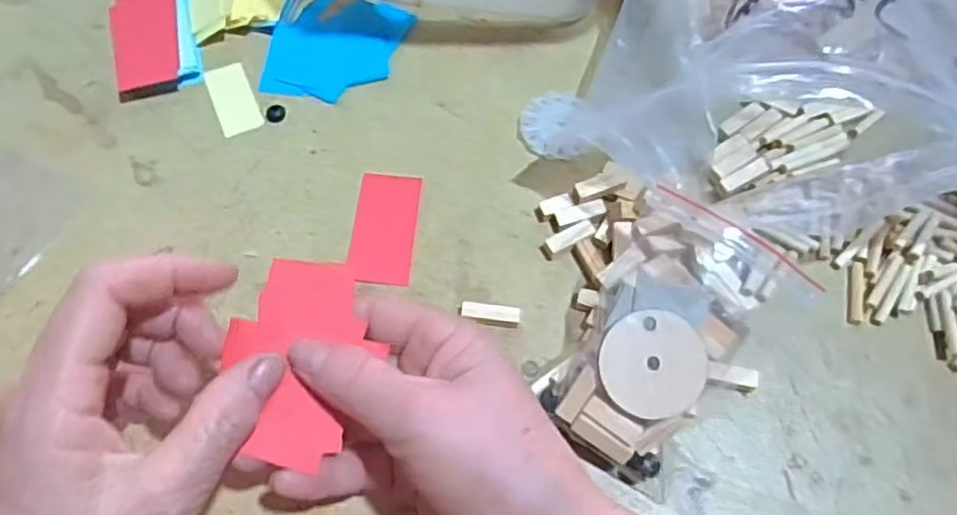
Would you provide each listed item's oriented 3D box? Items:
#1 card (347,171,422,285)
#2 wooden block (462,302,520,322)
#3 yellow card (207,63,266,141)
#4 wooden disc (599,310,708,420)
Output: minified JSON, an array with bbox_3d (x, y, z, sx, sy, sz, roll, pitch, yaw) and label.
[{"bbox_3d":[-0.046,-0.015,0.346,0.030,0.004,0.060,5,65,1],"label":"card"},{"bbox_3d":[0.006,0.026,0.326,0.026,0.007,0.008,7,65,2],"label":"wooden block"},{"bbox_3d":[-0.131,-0.085,0.377,0.021,0.004,0.045,-21,67,-10],"label":"yellow card"},{"bbox_3d":[0.070,0.043,0.282,0.042,0.004,0.041,0,89,-4],"label":"wooden disc"}]

